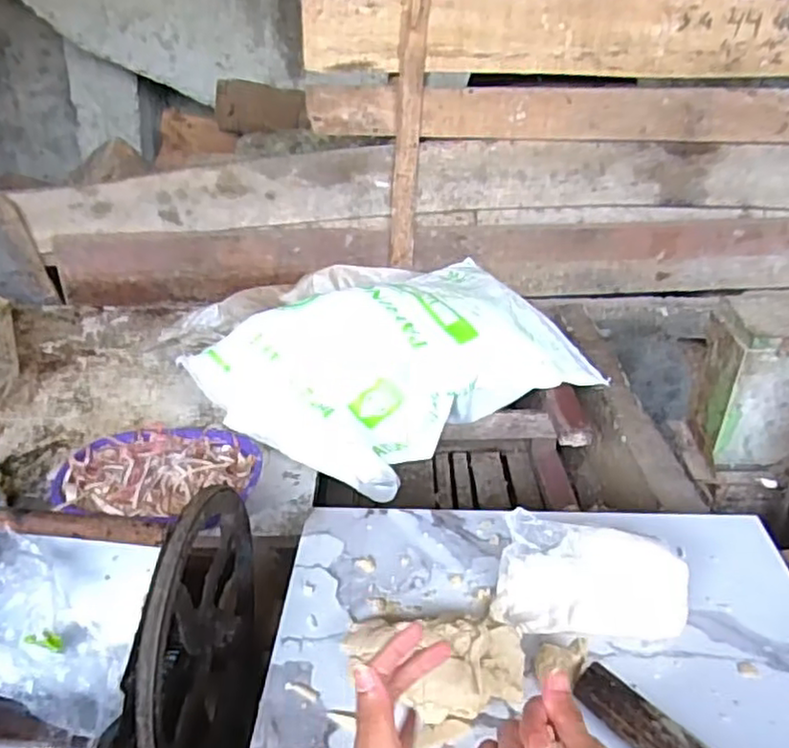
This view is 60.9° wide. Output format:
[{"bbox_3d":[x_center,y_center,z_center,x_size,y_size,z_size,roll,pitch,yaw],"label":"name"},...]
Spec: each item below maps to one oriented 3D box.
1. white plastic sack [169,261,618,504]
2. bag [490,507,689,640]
[{"bbox_3d":[0.025,-0.027,1.243,0.671,0.199,0.404,-21,38,-32],"label":"white plastic sack"},{"bbox_3d":[0.177,0.186,0.601,0.166,0.074,0.071,6,32,7],"label":"bag"}]

